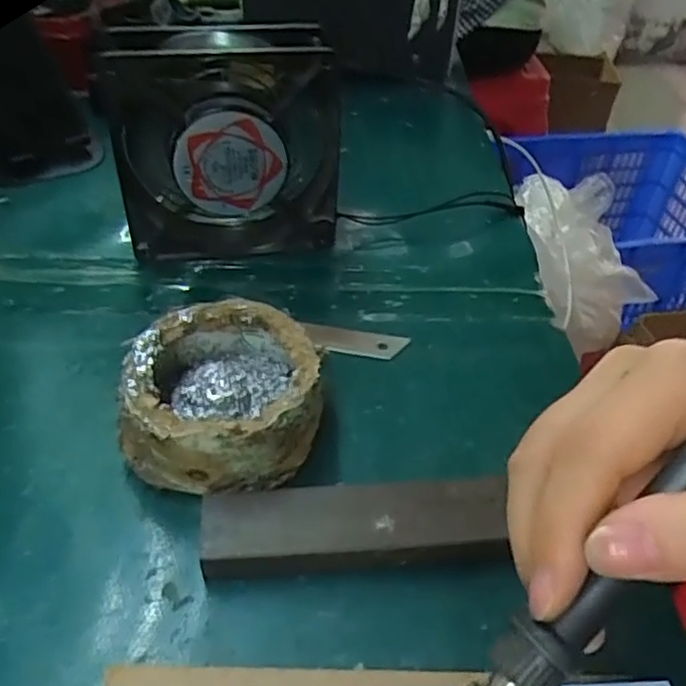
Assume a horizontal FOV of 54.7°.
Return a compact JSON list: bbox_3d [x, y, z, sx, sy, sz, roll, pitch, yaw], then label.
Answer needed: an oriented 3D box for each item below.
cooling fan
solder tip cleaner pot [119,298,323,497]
[{"bbox_3d":[-0.065,-0.111,0.377,0.119,0.120,0.049,-3,42,-7],"label":"cooling fan"},{"bbox_3d":[-0.052,0.022,0.292,0.080,0.038,0.081,2,42,-2],"label":"solder tip cleaner pot"}]

